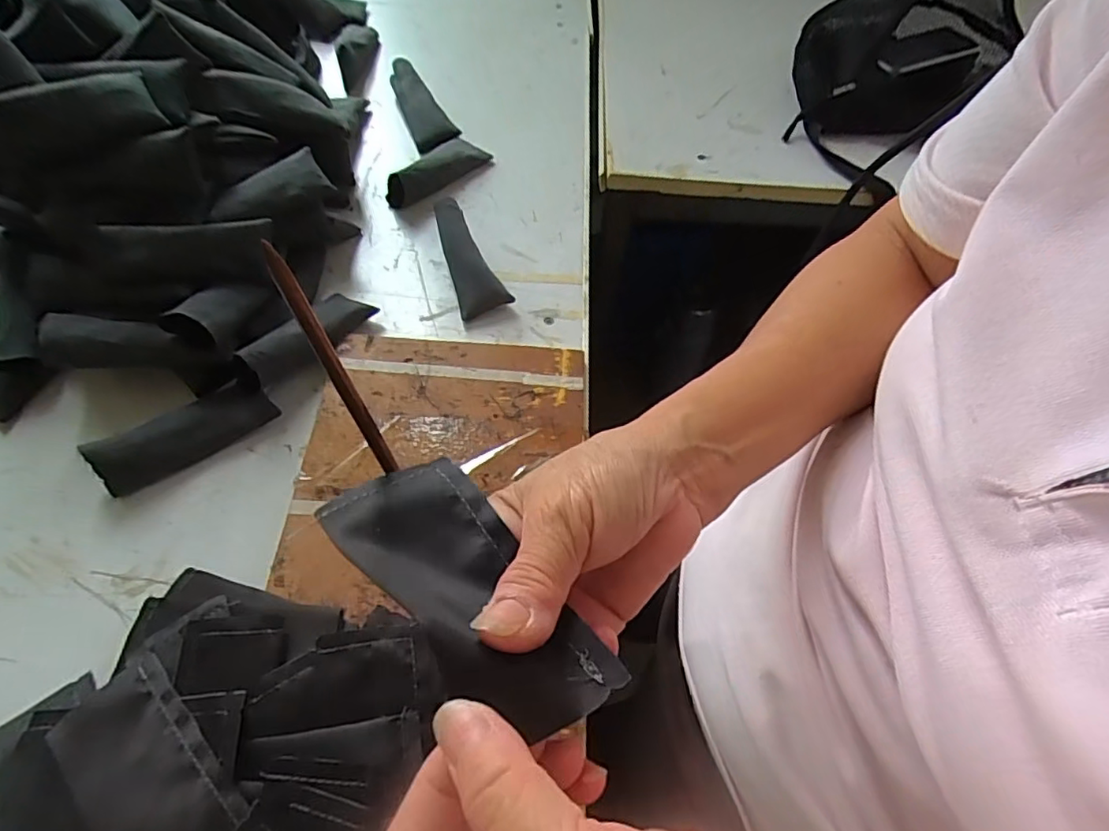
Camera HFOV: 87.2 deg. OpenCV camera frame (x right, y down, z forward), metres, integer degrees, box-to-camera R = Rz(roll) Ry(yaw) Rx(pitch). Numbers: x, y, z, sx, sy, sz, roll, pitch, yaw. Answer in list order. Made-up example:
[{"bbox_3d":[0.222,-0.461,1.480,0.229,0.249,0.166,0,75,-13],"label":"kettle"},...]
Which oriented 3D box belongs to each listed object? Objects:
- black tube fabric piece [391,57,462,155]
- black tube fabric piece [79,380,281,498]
[{"bbox_3d":[-0.127,-0.299,0.563,0.041,0.032,0.107,-19,62,-15],"label":"black tube fabric piece"},{"bbox_3d":[-0.233,0.010,0.371,0.101,0.029,0.032,-29,65,-20],"label":"black tube fabric piece"}]

